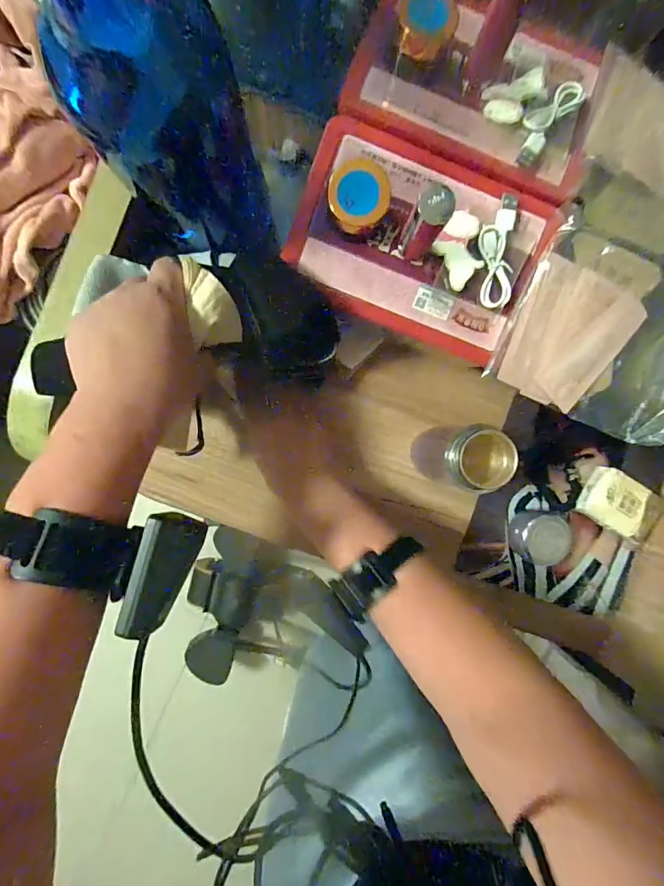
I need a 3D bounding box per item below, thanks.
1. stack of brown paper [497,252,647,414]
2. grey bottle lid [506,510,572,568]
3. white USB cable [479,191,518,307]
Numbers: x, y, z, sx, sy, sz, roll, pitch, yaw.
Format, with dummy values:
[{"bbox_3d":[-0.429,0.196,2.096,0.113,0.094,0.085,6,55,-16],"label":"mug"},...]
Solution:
[{"bbox_3d":[0.194,-0.083,0.338,0.094,0.006,0.104,20,99,-10],"label":"stack of brown paper"},{"bbox_3d":[0.219,0.098,0.440,0.049,0.036,0.046,0,91,-4],"label":"grey bottle lid"},{"bbox_3d":[0.128,-0.148,0.324,0.024,0.016,0.080,0,91,-4],"label":"white USB cable"}]

